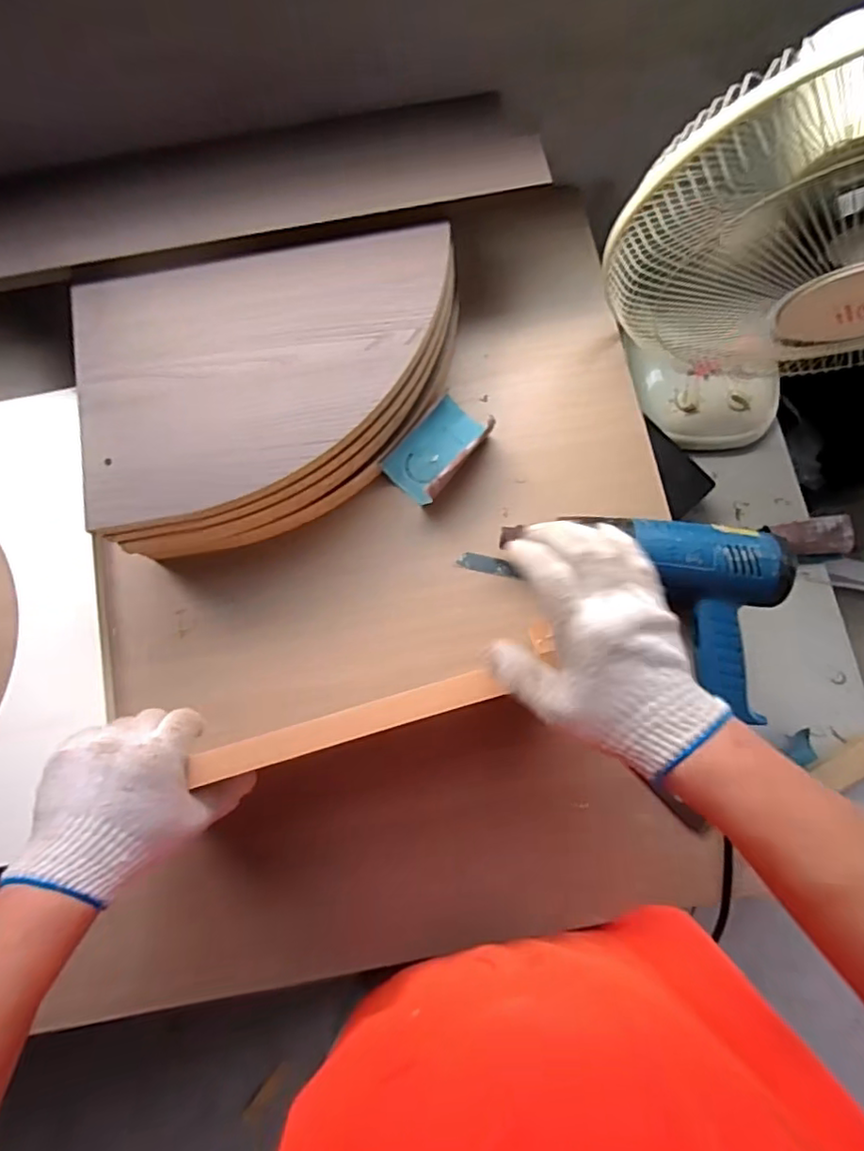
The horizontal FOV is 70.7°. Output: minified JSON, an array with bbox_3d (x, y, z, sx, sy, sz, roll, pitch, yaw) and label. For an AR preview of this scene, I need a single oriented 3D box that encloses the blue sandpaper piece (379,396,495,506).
[{"bbox_3d":[0.009,-0.135,0.633,0.074,0.053,0.111,41,80,9],"label":"blue sandpaper piece"}]

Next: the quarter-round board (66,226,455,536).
[{"bbox_3d":[-0.152,-0.198,0.574,0.355,0.017,0.247,-12,77,-2],"label":"quarter-round board"}]

